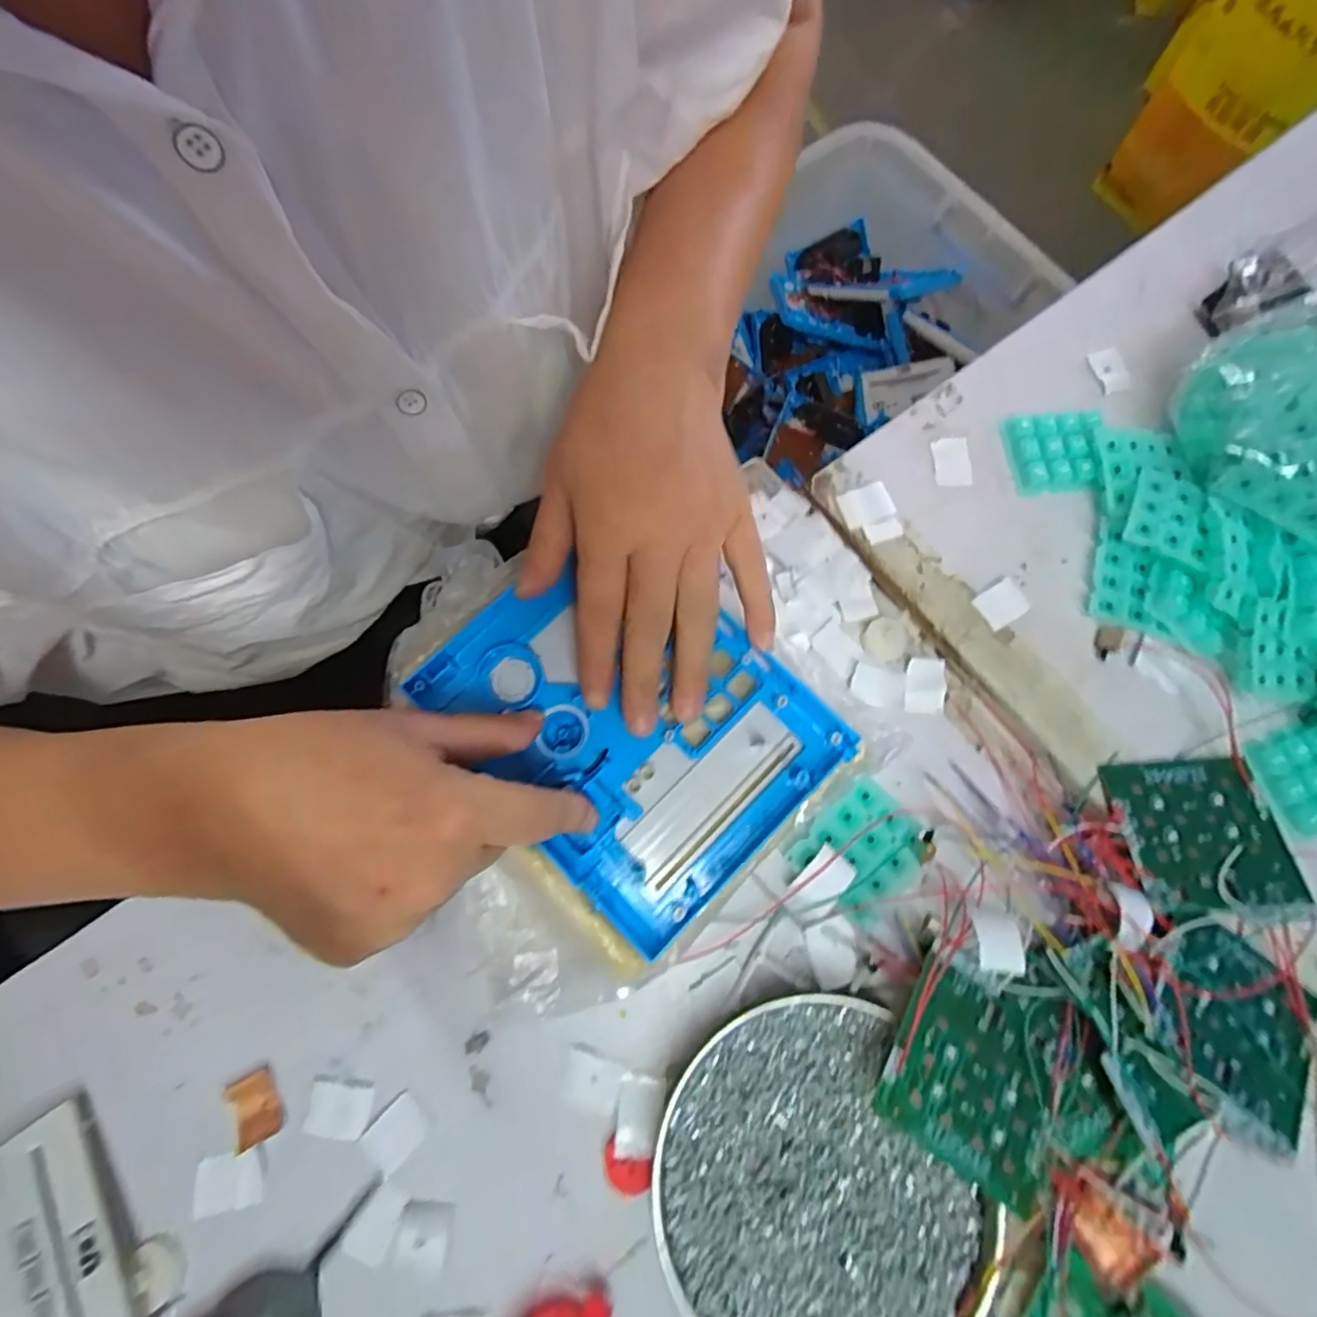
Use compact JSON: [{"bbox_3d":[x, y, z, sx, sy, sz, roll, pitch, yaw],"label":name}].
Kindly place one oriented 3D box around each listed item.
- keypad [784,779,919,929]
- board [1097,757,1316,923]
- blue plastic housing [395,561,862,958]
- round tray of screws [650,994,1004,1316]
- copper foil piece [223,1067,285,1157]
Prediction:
[{"bbox_3d":[0.097,0.094,0.296,0.059,0.007,0.047,-42,79,-11],"label":"keypad"},{"bbox_3d":[0.252,0.083,0.286,0.071,0.004,0.070,0,62,0],"label":"board"},{"bbox_3d":[-0.014,0.027,0.284,0.130,0.019,0.163,-42,79,-10],"label":"blue plastic housing"},{"bbox_3d":[0.063,0.221,0.255,0.119,0.024,0.131,-28,76,-8],"label":"round tray of screws"},{"bbox_3d":[-0.177,0.197,0.269,0.020,0.005,0.027,-28,77,-8],"label":"copper foil piece"}]

